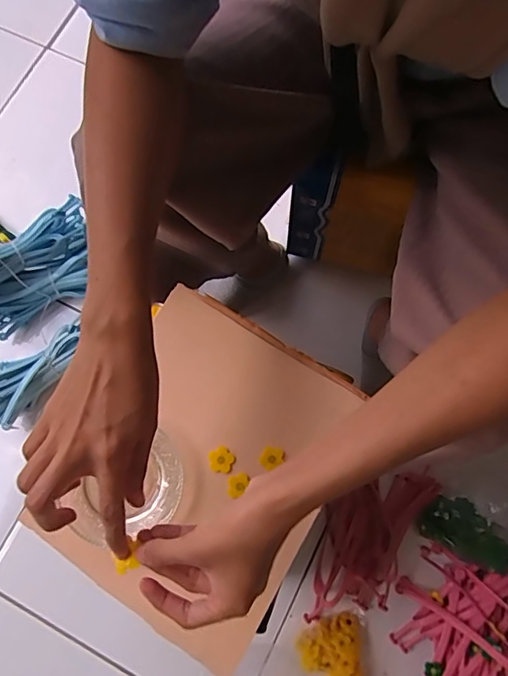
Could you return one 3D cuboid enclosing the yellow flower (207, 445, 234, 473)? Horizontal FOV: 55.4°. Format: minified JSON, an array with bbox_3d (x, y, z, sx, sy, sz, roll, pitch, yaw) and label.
[{"bbox_3d":[-0.032,0.119,0.472,0.024,0.004,0.025,0,77,1],"label":"yellow flower"}]

